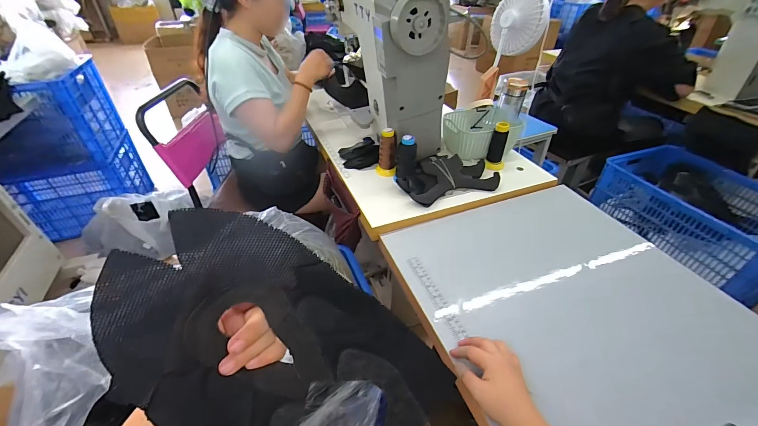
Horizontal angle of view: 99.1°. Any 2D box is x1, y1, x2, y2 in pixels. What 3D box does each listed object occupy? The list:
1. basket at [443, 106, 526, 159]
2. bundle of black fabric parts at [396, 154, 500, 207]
[{"bbox_3d":[0.298,-0.239,0.944,0.214,0.097,0.199,7,39,8],"label":"basket"},{"bbox_3d":[0.170,-0.089,0.821,0.240,0.050,0.138,-13,41,-17],"label":"bundle of black fabric parts"}]

